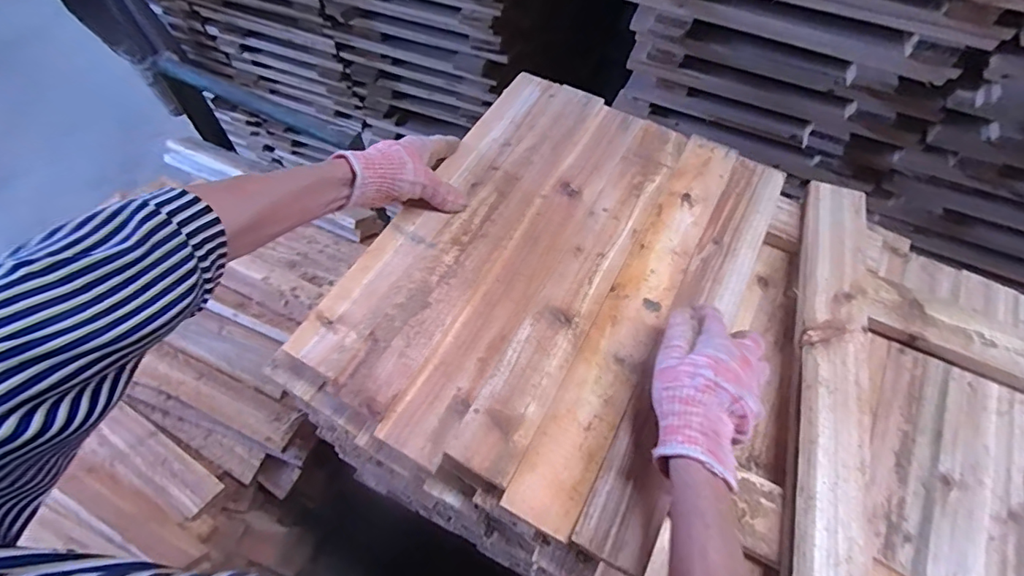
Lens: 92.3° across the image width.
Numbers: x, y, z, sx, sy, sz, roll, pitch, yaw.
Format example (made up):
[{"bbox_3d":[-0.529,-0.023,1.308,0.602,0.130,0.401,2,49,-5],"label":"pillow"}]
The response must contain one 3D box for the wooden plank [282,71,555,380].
[{"bbox_3d":[-0.076,-0.106,0.569,0.062,0.011,0.469,25,61,12],"label":"wooden plank"}]

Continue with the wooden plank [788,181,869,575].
[{"bbox_3d":[0.314,0.083,0.480,0.065,0.025,0.474,17,62,8],"label":"wooden plank"}]

